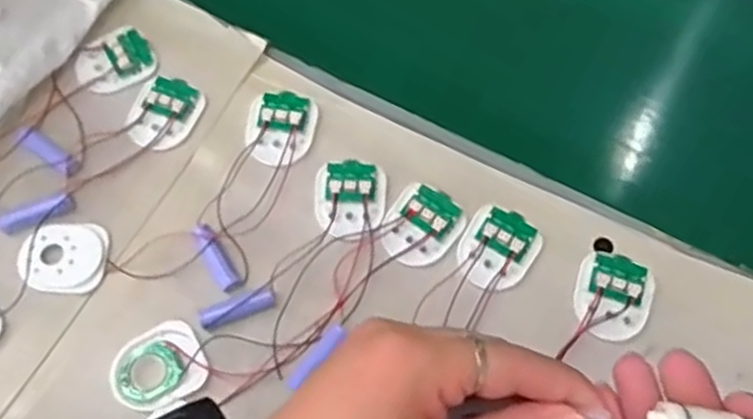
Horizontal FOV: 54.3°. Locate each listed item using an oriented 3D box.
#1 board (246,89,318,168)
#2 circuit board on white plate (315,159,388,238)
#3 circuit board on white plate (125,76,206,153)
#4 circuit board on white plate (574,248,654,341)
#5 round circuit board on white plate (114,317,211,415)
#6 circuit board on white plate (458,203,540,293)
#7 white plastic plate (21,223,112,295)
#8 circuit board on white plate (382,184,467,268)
[{"bbox_3d":[-0.069,-0.058,0.528,0.048,0.010,0.061,6,65,0],"label":"board"},{"bbox_3d":[-0.018,-0.007,0.504,0.049,0.008,0.058,5,65,0],"label":"circuit board on white plate"},{"bbox_3d":[-0.154,-0.070,0.534,0.046,0.007,0.058,20,66,7],"label":"circuit board on white plate"},{"bbox_3d":[0.155,0.057,0.479,0.047,0.009,0.056,19,66,6],"label":"circuit board on white plate"},{"bbox_3d":[-0.137,0.099,0.459,0.055,0.007,0.048,-29,69,-14],"label":"round circuit board on white plate"},{"bbox_3d":[0.081,0.027,0.492,0.047,0.008,0.058,32,68,12],"label":"circuit board on white plate"},{"bbox_3d":[-0.206,0.031,0.484,0.053,0.010,0.047,0,65,-2],"label":"white plastic plate"},{"bbox_3d":[0.030,0.011,0.498,0.048,0.009,0.057,33,68,12],"label":"circuit board on white plate"}]

